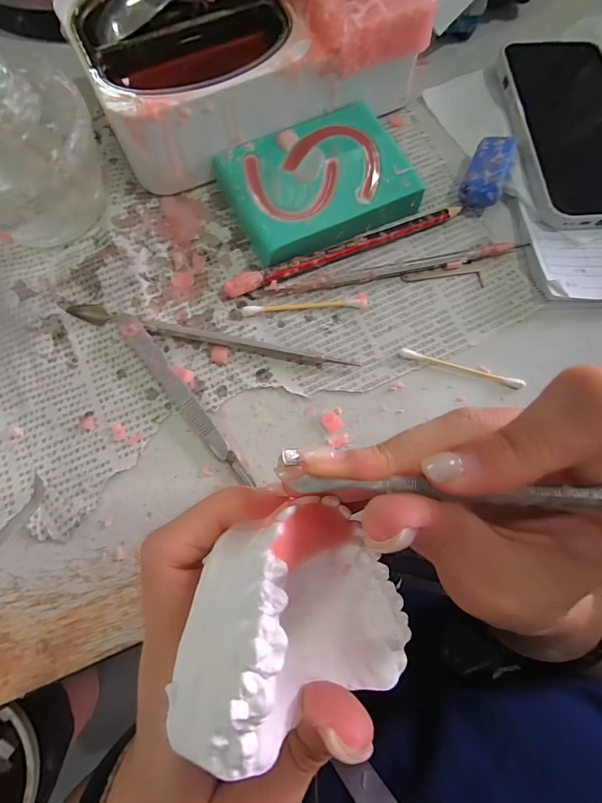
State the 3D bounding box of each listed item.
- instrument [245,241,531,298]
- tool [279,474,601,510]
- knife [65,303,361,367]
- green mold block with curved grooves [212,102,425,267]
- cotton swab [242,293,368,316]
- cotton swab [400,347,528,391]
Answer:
[{"bbox_3d":[0.055,-0.079,0.224,0.168,0.009,0.009,-12,75,-3],"label":"instrument"},{"bbox_3d":[0.069,0.024,0.092,0.148,0.008,0.006,0,74,12],"label":"tool"},{"bbox_3d":[-0.052,-0.036,0.210,0.165,0.007,0.010,12,75,4],"label":"knife"},{"bbox_3d":[0.010,-0.134,0.230,0.108,0.022,0.077,-26,76,-7],"label":"green mold block with curved grooves"},{"bbox_3d":[0.003,-0.057,0.219,0.073,0.005,0.007,-5,74,-1],"label":"cotton swab"},{"bbox_3d":[0.092,-0.018,0.213,0.072,0.007,0.005,15,75,4],"label":"cotton swab"}]

